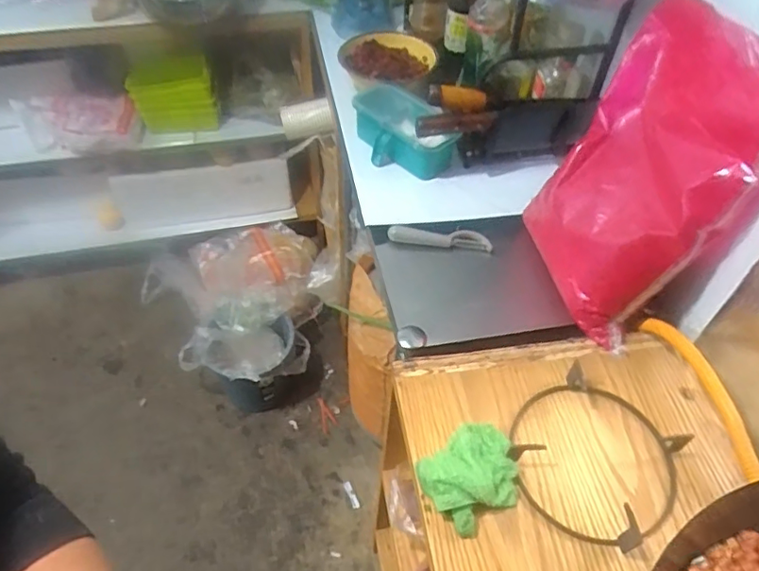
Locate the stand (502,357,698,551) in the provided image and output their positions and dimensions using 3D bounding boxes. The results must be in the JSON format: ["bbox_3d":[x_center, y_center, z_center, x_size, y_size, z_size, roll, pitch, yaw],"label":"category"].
[{"bbox_3d":[0.240,0.185,0.633,0.179,0.042,0.178,1,50,-1],"label":"stand"}]

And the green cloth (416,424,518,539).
[{"bbox_3d":[0.101,0.203,0.619,0.109,0.051,0.097,-27,56,-22],"label":"green cloth"}]

